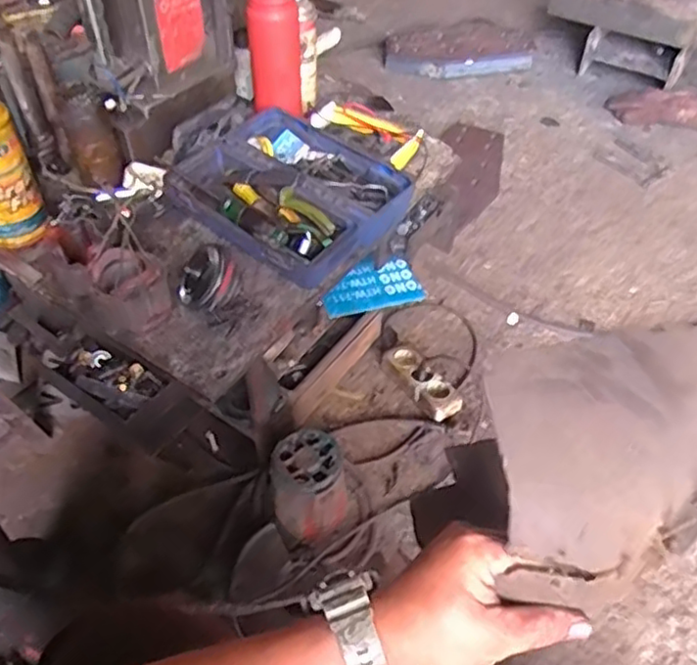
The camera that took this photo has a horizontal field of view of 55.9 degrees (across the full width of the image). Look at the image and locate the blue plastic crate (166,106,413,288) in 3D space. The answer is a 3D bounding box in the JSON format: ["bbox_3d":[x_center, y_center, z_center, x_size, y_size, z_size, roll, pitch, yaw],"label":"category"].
[{"bbox_3d":[-0.082,-0.208,0.936,0.286,0.071,0.274,30,54,24],"label":"blue plastic crate"}]

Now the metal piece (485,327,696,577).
[{"bbox_3d":[0.187,0.054,0.444,0.245,0.067,0.129,-29,55,-25],"label":"metal piece"}]

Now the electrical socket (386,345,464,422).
[{"bbox_3d":[0.120,0.082,1.115,0.048,0.050,0.175,-27,54,-23],"label":"electrical socket"}]

